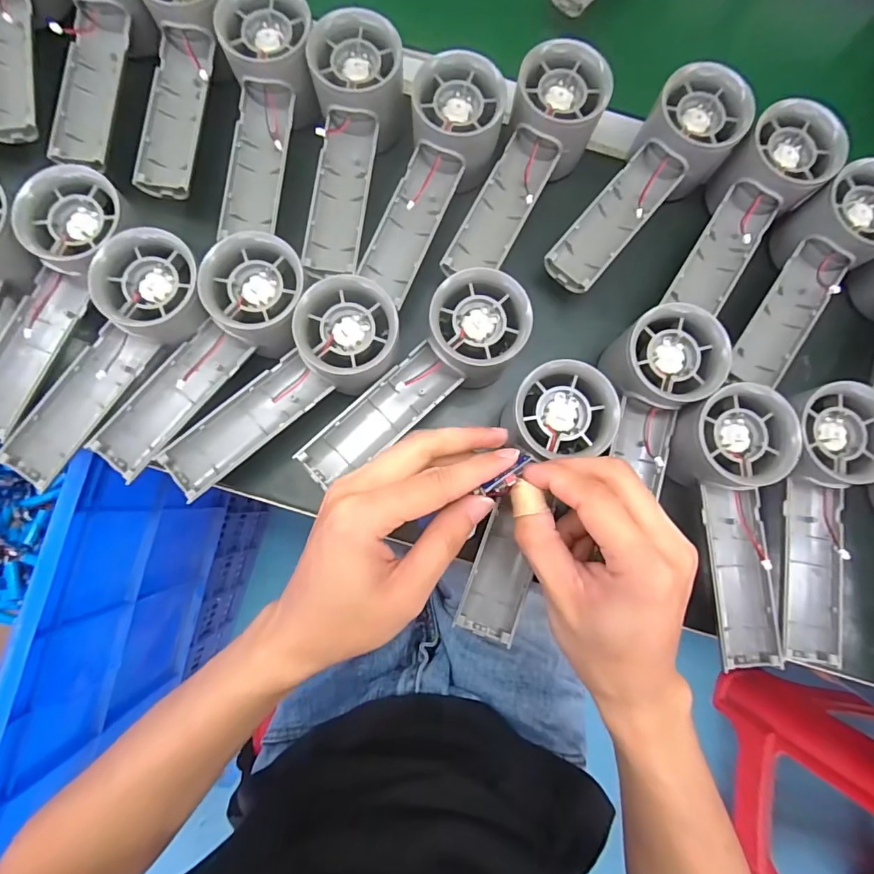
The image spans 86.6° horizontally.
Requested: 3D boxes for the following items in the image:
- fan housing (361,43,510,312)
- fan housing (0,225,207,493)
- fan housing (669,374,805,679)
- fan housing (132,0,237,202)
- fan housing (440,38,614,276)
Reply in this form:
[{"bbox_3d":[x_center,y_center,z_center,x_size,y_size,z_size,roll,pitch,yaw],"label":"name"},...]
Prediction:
[{"bbox_3d":[-0.004,-0.159,0.294,0.052,0.033,0.142,24,95,1],"label":"fan housing"},{"bbox_3d":[-0.193,-0.045,0.260,0.056,0.033,0.155,39,82,3],"label":"fan housing"},{"bbox_3d":[0.172,0.051,0.262,0.053,0.030,0.155,0,82,-3],"label":"fan housing"},{"bbox_3d":[-0.162,-0.235,0.291,0.053,0.038,0.153,2,82,-2],"label":"fan housing"},{"bbox_3d":[0.054,-0.169,0.305,0.055,0.048,0.155,30,94,2],"label":"fan housing"}]

